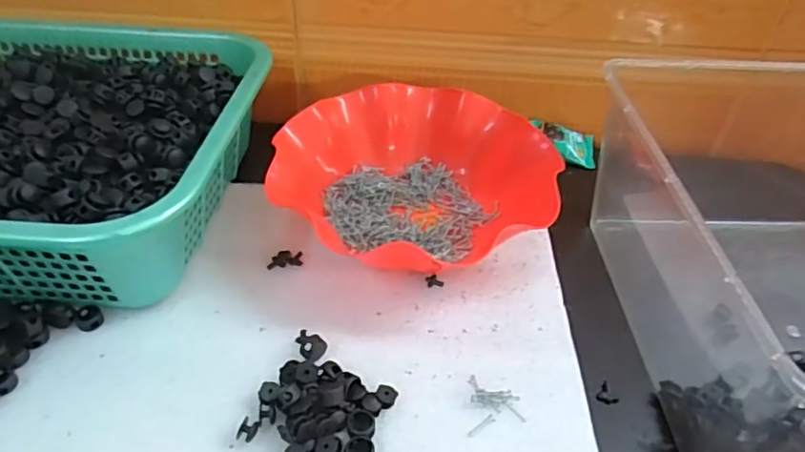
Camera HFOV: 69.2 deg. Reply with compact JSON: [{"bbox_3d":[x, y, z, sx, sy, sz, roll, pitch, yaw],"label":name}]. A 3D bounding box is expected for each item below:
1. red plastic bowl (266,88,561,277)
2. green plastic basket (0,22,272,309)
[{"bbox_3d":[0.004,-0.045,0.507,0.222,0.059,0.222,3,43,-3],"label":"red plastic bowl"},{"bbox_3d":[-0.318,-0.073,0.473,0.380,0.098,0.289,6,43,1],"label":"green plastic basket"}]

